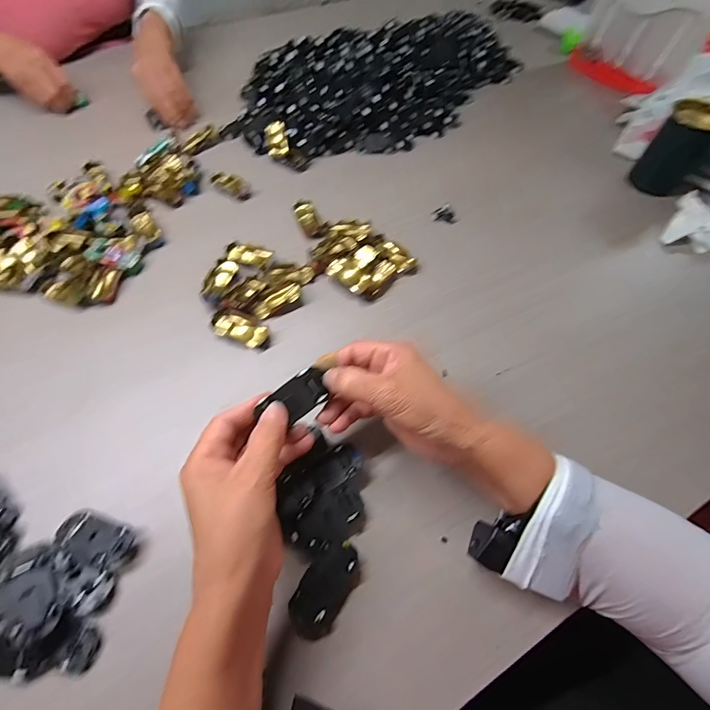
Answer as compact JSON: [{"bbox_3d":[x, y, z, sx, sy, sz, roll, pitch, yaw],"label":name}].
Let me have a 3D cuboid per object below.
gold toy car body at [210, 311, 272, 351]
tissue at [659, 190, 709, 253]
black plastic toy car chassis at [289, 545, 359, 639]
[{"bbox_3d":[-0.125,-0.029,0.410,0.066,0.016,0.030,20,62,11],"label":"gold toy car body"},{"bbox_3d":[0.474,-0.172,0.496,0.082,0.033,0.084,29,64,15],"label":"tissue"},{"bbox_3d":[-0.023,0.184,0.290,0.035,0.024,0.067,28,64,15],"label":"black plastic toy car chassis"}]

